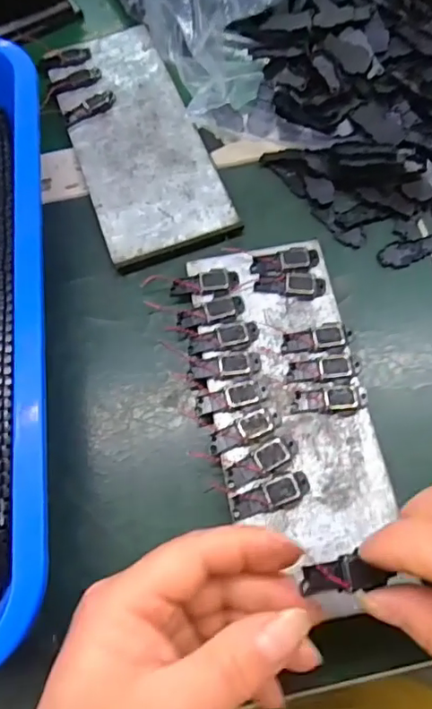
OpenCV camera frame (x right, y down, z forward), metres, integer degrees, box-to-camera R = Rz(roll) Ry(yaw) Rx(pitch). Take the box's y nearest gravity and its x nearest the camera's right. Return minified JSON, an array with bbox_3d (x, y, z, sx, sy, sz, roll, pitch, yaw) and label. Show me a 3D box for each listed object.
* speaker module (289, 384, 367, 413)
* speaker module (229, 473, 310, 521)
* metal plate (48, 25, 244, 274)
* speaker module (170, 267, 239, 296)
[{"bbox_3d":[0.059,0.023,0.276,0.038,0.005,0.014,-6,68,0],"label":"speaker module"},{"bbox_3d":[0.026,0.068,0.258,0.039,0.005,0.013,-19,68,-5],"label":"speaker module"},{"bbox_3d":[-0.055,-0.145,0.356,0.080,0.008,0.193,-21,69,-6],"label":"metal plate"},{"bbox_3d":[-0.006,-0.041,0.306,0.039,0.004,0.016,-10,68,-1],"label":"speaker module"}]

